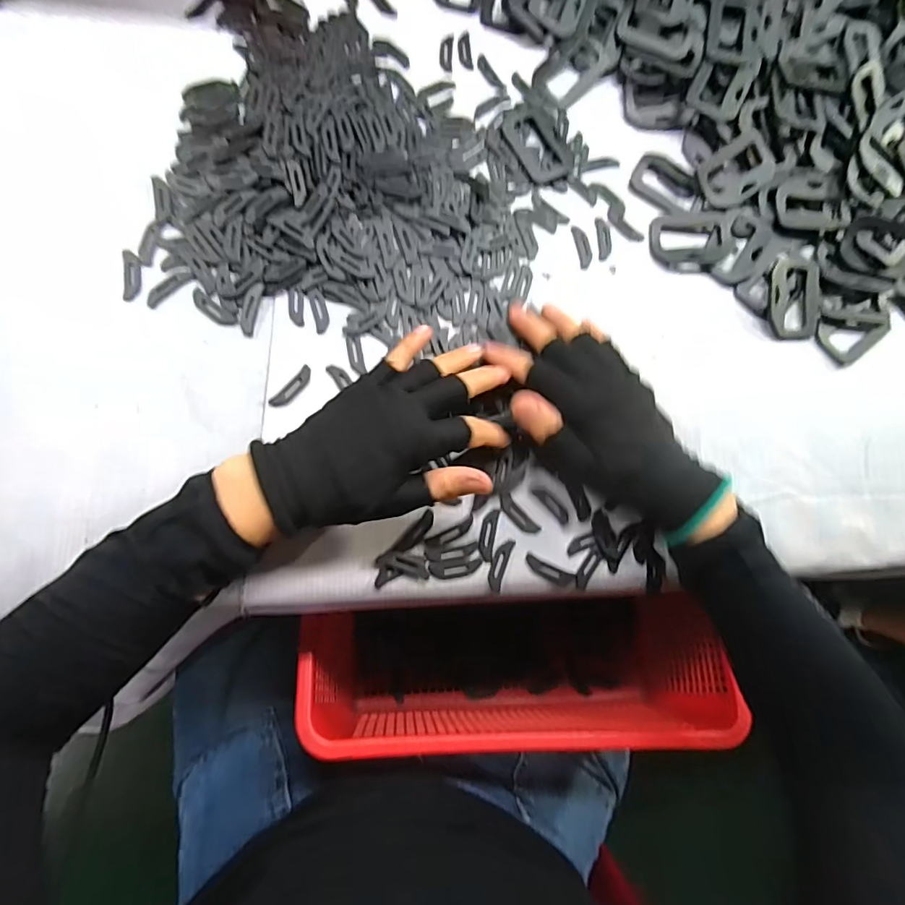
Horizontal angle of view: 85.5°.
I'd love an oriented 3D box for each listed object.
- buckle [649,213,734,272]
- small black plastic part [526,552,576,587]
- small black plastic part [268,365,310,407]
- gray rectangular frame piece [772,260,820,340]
[{"bbox_3d":[0.184,-0.161,0.376,0.064,0.008,0.045,-7,81,-8],"label":"buckle"},{"bbox_3d":[0.065,0.080,0.325,0.037,0.004,0.011,25,78,-2],"label":"small black plastic part"},{"bbox_3d":[-0.106,-0.043,0.325,0.011,0.004,0.035,41,78,2],"label":"small black plastic part"},{"bbox_3d":[0.258,-0.116,0.368,0.039,0.008,0.059,5,79,-6],"label":"gray rectangular frame piece"}]

